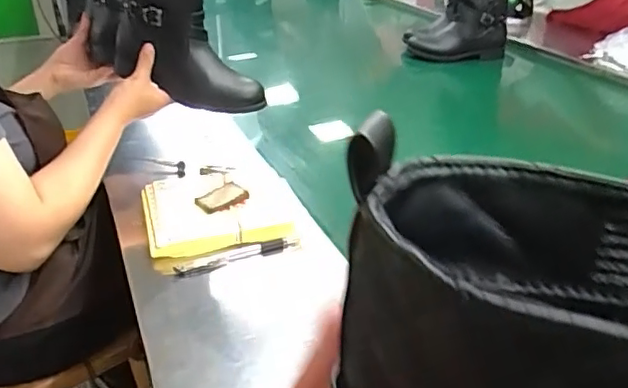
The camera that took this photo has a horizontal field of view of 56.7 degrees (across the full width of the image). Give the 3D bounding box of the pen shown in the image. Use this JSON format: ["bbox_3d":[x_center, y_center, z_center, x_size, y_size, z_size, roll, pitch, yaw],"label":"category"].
[{"bbox_3d":[-0.090,0.076,0.696,0.151,0.014,0.020,-14,31,-21],"label":"pen"}]

